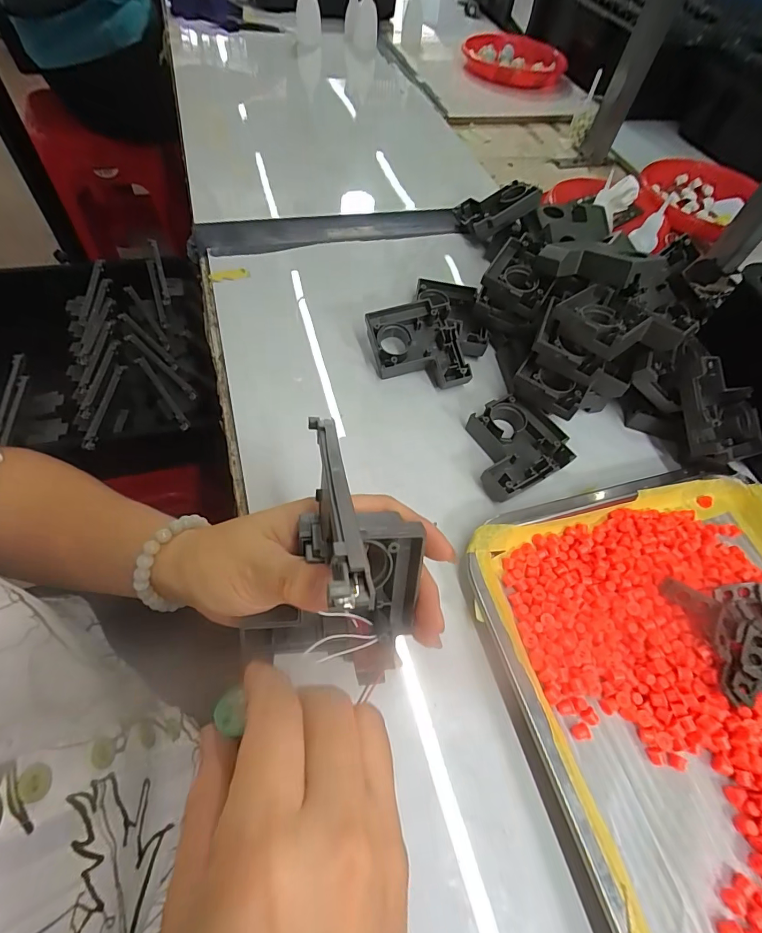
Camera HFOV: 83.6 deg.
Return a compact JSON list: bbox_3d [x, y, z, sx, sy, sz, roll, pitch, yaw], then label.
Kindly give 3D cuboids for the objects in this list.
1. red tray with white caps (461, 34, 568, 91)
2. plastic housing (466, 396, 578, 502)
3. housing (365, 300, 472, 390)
[{"bbox_3d":[0.250,-0.769,0.807,0.186,0.039,0.148,4,60,-2],"label":"red tray with white caps"},{"bbox_3d":[0.107,-0.018,0.348,0.079,0.021,0.073,-26,65,-20],"label":"plastic housing"},{"bbox_3d":[0.032,-0.106,0.384,0.083,0.036,0.076,-6,60,-9],"label":"housing"}]

